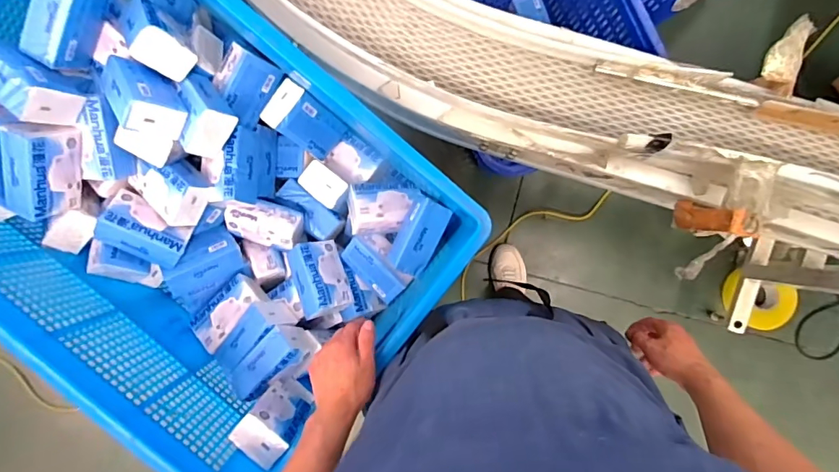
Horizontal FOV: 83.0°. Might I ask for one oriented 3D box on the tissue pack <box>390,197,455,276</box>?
[{"bbox_3d":[-0.001,0.002,0.856,0.069,0.057,0.131,28,90,0],"label":"tissue pack"}]

